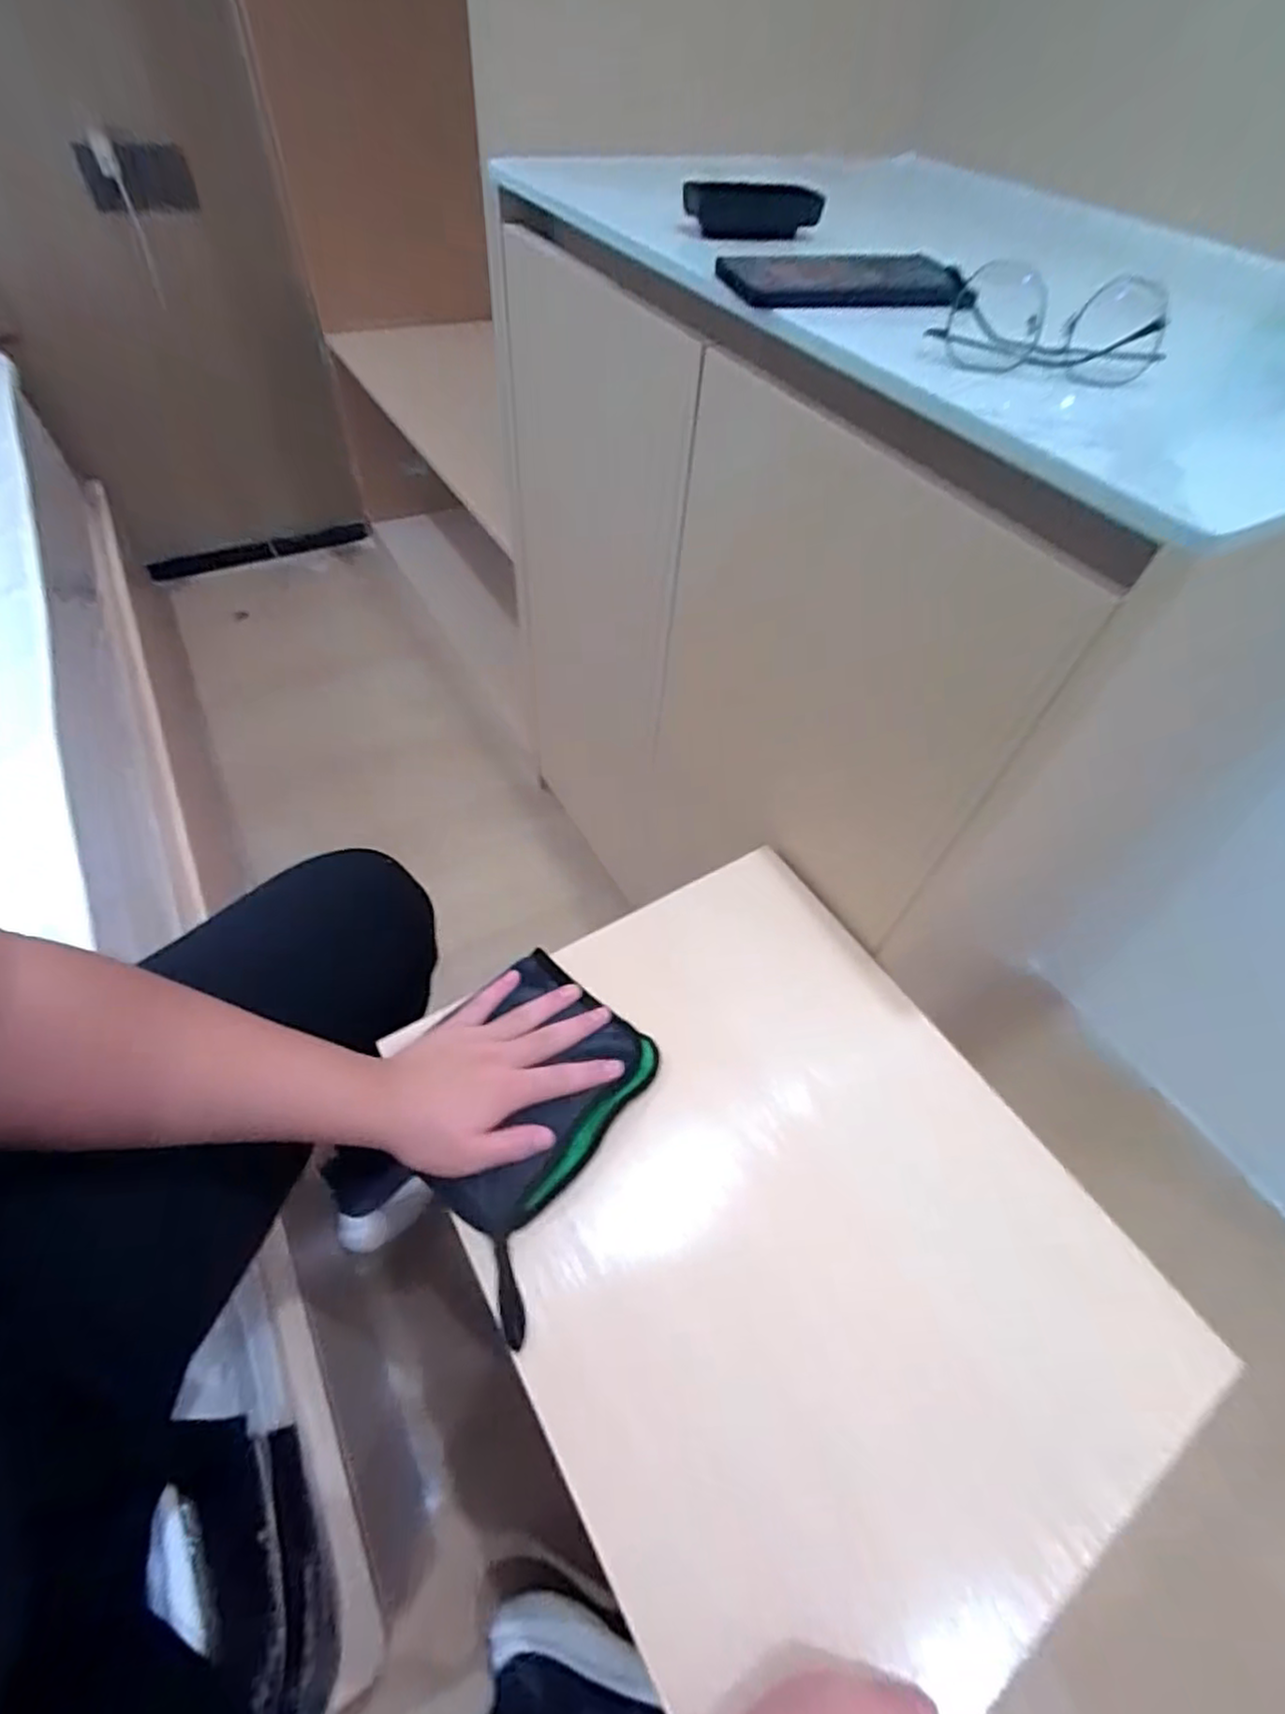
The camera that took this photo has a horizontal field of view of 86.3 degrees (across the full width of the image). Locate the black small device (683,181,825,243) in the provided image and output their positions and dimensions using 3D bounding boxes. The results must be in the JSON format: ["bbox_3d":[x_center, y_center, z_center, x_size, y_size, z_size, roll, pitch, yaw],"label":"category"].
[{"bbox_3d":[0.088,-0.503,0.535,0.108,0.030,0.022,-2,53,-6],"label":"black small device"}]

